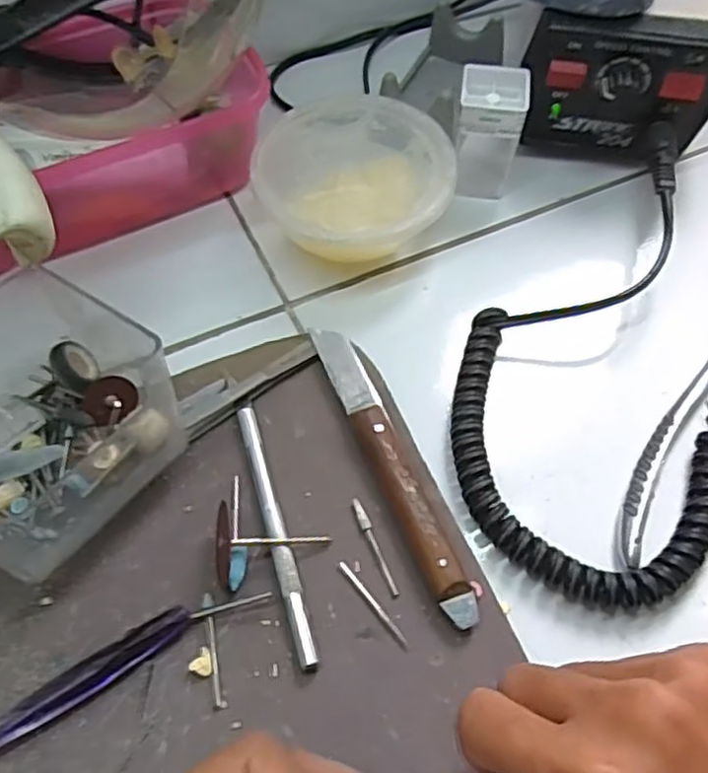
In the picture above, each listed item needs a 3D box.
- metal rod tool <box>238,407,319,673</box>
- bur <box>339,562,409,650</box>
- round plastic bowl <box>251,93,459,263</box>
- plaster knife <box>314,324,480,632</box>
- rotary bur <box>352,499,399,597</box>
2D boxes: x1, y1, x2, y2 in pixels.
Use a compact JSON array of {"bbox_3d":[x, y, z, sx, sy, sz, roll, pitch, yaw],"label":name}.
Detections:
[{"bbox_3d":[-0.033,0.059,0.294,0.008,0.007,0.116,-14,61,-9],"label":"metal rod tool"},{"bbox_3d":[0.008,0.087,0.280,0.004,0.004,0.042,-34,66,-19],"label":"bur"},{"bbox_3d":[-0.001,-0.109,0.374,0.100,0.040,0.096,0,60,-1],"label":"round plastic bowl"},{"bbox_3d":[0.016,0.033,0.306,0.018,0.014,0.147,-19,62,-12],"label":"plaster knife"},{"bbox_3d":[0.009,0.066,0.292,0.005,0.004,0.044,-19,62,-12],"label":"rotary bur"}]

